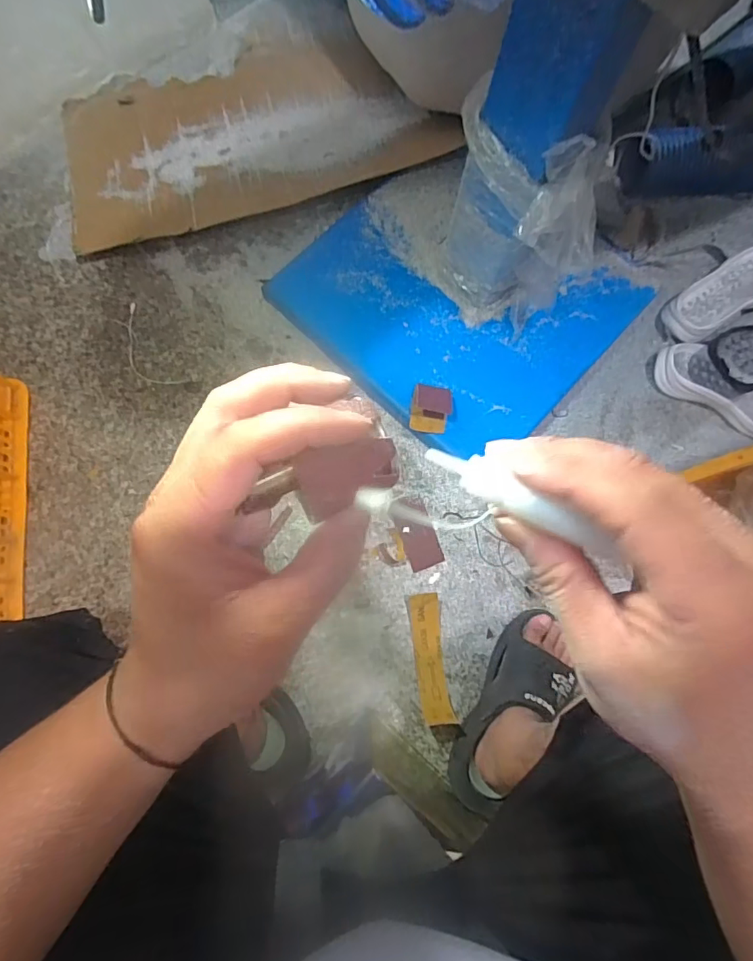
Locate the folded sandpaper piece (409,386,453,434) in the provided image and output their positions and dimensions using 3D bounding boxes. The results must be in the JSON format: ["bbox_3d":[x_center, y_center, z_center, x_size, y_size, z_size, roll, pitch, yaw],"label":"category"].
[{"bbox_3d":[0.089,-0.120,0.809,0.061,0.054,0.077,7,77,-1],"label":"folded sandpaper piece"}]

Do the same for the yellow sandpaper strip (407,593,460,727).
[{"bbox_3d":[0.084,0.275,0.773,0.047,0.017,0.191,-7,80,-3],"label":"yellow sandpaper strip"}]

